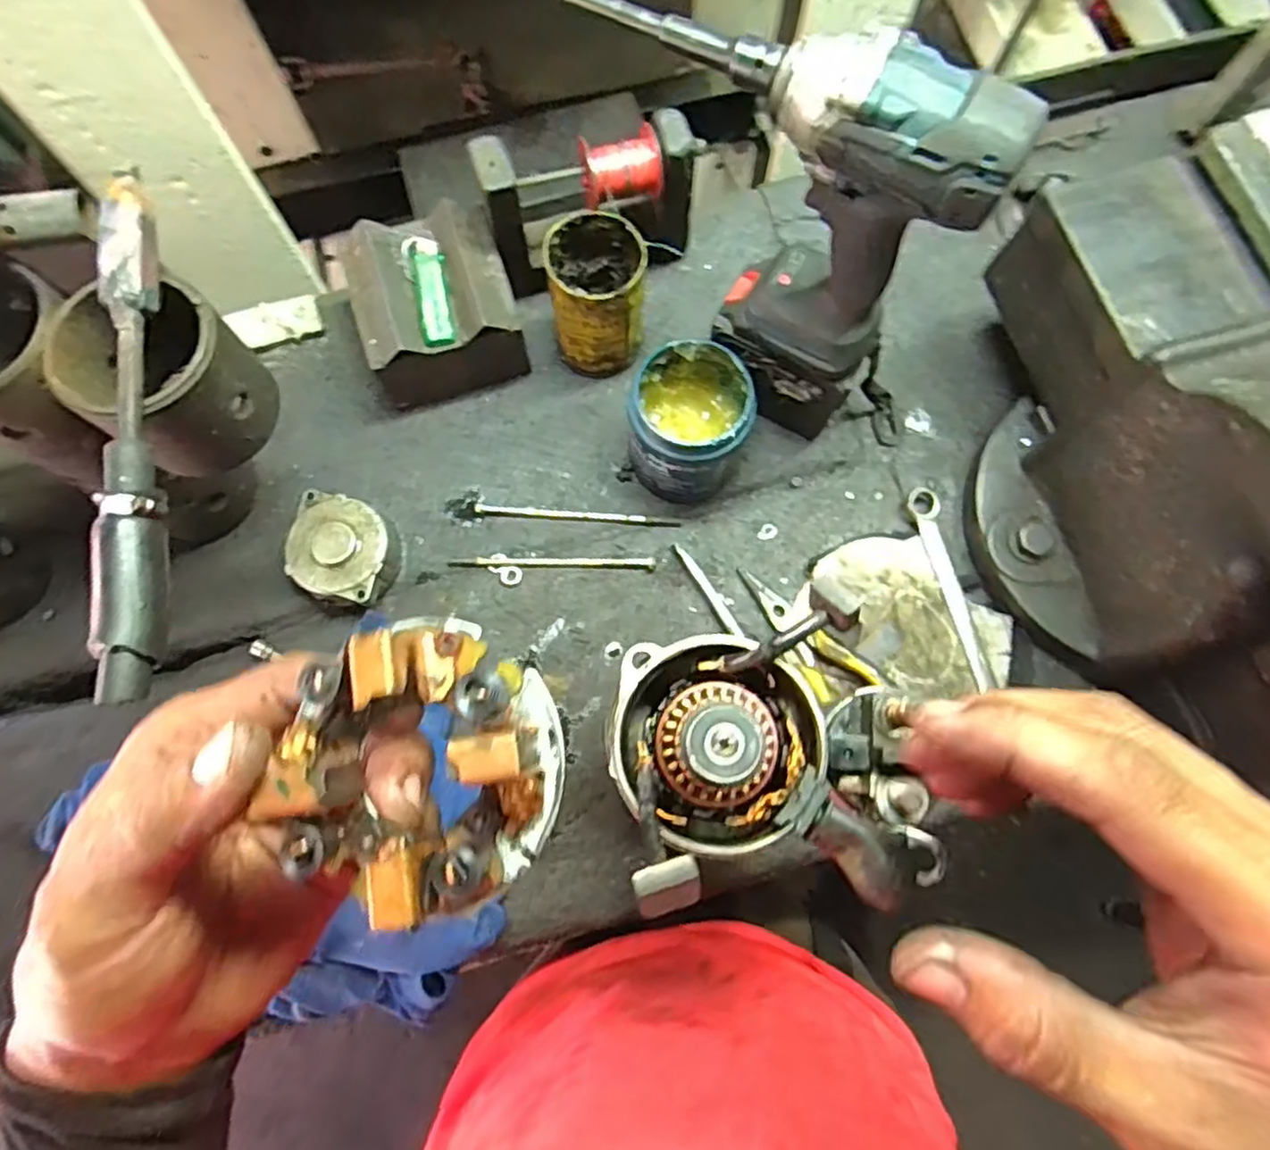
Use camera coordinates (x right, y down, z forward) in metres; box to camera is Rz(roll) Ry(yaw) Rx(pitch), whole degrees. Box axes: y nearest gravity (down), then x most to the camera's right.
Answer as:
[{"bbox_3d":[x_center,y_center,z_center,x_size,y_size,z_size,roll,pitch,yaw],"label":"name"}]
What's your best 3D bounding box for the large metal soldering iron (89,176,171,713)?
[{"bbox_3d":[-0.249,-0.074,0.354,0.028,0.033,0.269,-6,75,-1],"label":"large metal soldering iron"}]

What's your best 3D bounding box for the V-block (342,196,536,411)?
[{"bbox_3d":[-0.162,-0.215,0.583,0.122,0.096,0.122,-20,76,-5],"label":"V-block"}]

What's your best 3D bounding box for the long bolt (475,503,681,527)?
[{"bbox_3d":[-0.047,-0.049,0.589,0.164,0.010,0.009,3,75,1],"label":"long bolt"}]

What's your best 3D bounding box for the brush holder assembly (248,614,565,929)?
[{"bbox_3d":[-0.054,0.046,0.179,0.070,0.028,0.066,0,75,0],"label":"brush holder assembly"}]

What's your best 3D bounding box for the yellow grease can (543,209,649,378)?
[{"bbox_3d":[-0.029,-0.222,0.574,0.071,0.111,0.071,0,75,0],"label":"yellow grease can"}]

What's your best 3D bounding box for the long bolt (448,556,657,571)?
[{"bbox_3d":[-0.066,-0.011,0.579,0.164,0.004,0.010,1,75,1],"label":"long bolt"}]

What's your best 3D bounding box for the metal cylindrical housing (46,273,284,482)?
[{"bbox_3d":[-0.266,-0.108,0.401,0.083,0.085,0.088,0,75,0],"label":"metal cylindrical housing"}]

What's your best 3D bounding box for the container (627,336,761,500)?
[{"bbox_3d":[0.041,-0.116,0.557,0.091,0.101,0.098,0,75,0],"label":"container"}]

